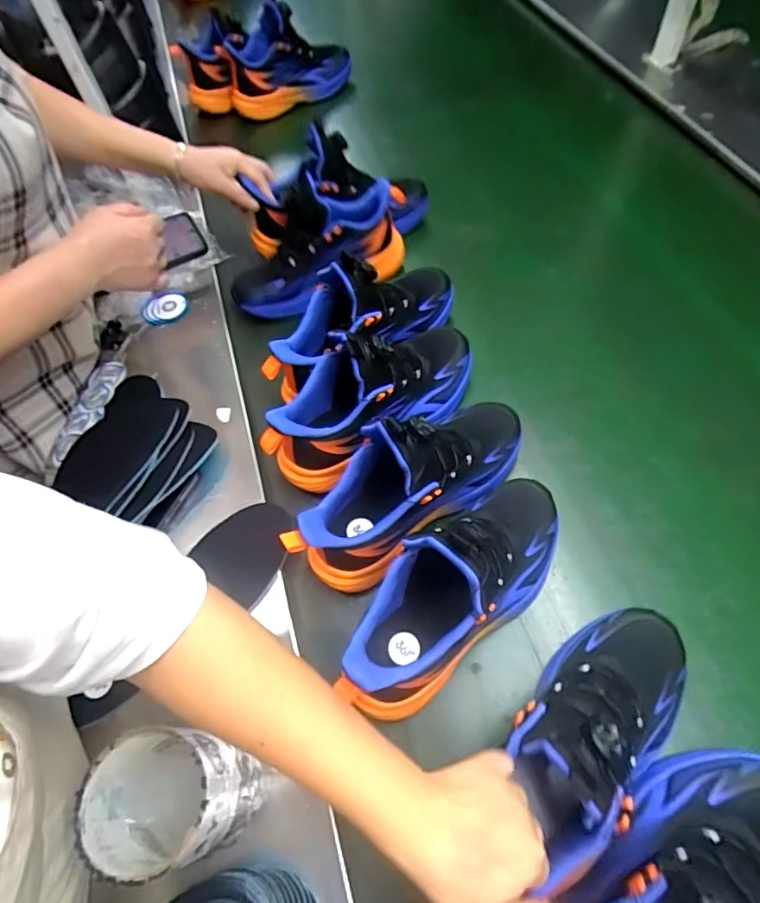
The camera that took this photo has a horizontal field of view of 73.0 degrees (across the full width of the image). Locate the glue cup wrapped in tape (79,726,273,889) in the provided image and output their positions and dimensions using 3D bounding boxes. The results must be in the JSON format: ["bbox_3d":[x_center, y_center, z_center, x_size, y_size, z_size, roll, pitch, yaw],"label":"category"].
[{"bbox_3d":[-0.143,0.245,0.365,0.086,0.108,0.072,-8,62,2],"label":"glue cup wrapped in tape"}]

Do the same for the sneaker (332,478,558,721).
[{"bbox_3d":[0.074,0.107,0.433,0.245,0.145,0.086,-39,65,-14],"label":"sneaker"}]

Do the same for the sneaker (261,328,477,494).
[{"bbox_3d":[-0.005,-0.072,0.536,0.260,0.110,0.108,-38,65,-14],"label":"sneaker"}]

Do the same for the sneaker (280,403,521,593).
[{"bbox_3d":[0.033,0.024,0.482,0.259,0.131,0.090,-36,64,-13],"label":"sneaker"}]

